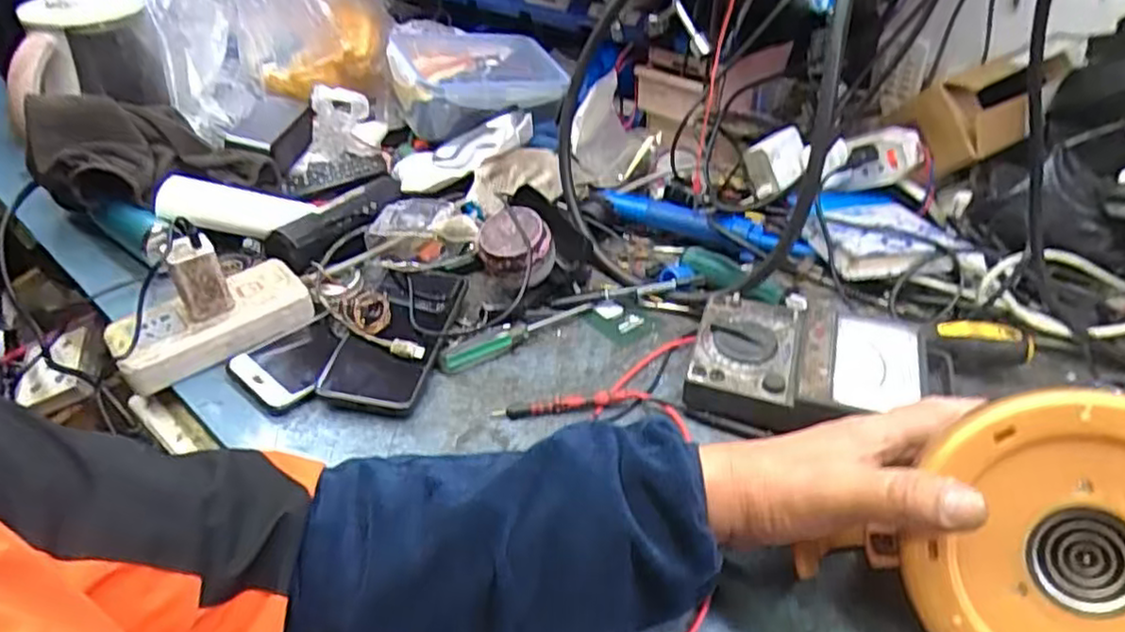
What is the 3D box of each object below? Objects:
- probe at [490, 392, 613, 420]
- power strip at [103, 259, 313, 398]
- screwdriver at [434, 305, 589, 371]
[{"bbox_3d":[-0.007,0.069,0.527,0.088,0.017,0.013,-2,37,-1],"label":"probe"},{"bbox_3d":[-0.286,0.005,0.578,0.148,0.043,0.067,-26,44,-32],"label":"power strip"},{"bbox_3d":[-0.035,0.014,0.593,0.143,0.018,0.018,-22,42,-26],"label":"screwdriver"}]

